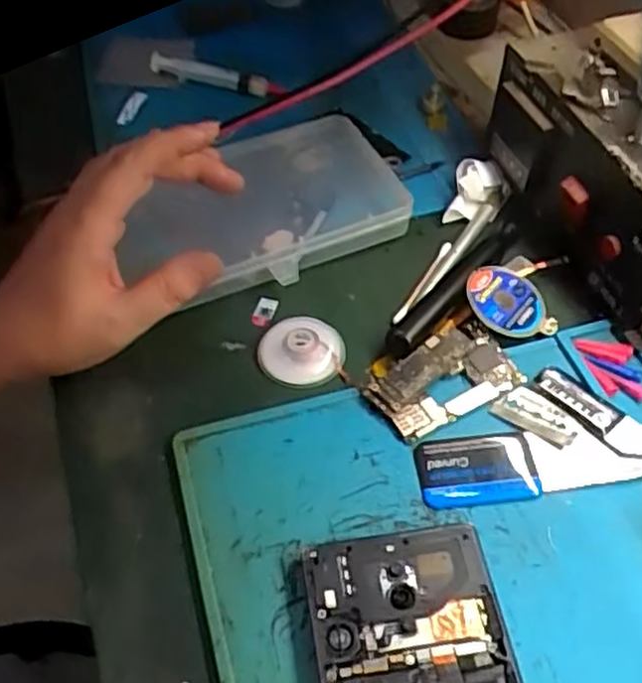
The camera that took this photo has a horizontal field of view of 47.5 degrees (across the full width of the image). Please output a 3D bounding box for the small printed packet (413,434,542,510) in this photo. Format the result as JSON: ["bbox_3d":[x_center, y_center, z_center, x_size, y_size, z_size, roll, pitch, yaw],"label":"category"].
[{"bbox_3d":[0.072,0.058,0.337,0.054,0.004,0.033,-5,51,-3],"label":"small printed packet"}]

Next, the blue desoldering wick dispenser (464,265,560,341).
[{"bbox_3d":[0.102,-0.021,0.397,0.040,0.006,0.045,-17,68,-24],"label":"blue desoldering wick dispenser"}]

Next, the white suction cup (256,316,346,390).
[{"bbox_3d":[-0.009,0.004,0.379,0.043,0.010,0.040,0,51,0],"label":"white suction cup"}]

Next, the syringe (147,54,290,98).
[{"bbox_3d":[-0.078,-0.198,0.537,0.108,0.013,0.018,12,53,10],"label":"syringe"}]

